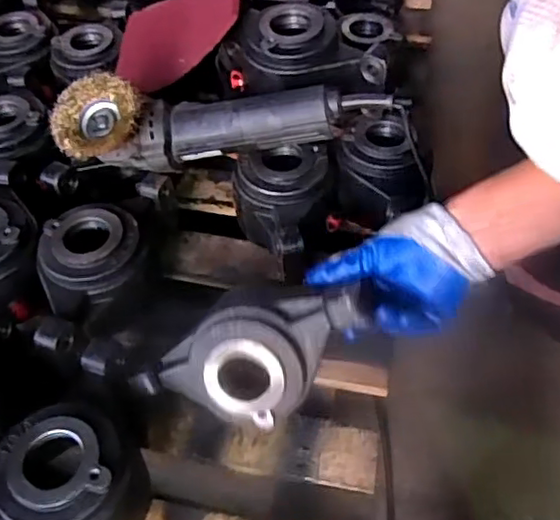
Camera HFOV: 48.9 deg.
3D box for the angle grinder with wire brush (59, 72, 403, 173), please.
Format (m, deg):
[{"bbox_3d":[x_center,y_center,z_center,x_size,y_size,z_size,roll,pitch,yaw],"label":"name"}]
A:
[{"bbox_3d":[-0.062,-0.148,0.651,0.341,0.086,0.077,-7,51,-4],"label":"angle grinder with wire brush"}]

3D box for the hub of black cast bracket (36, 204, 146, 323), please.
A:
[{"bbox_3d":[-0.186,0.002,0.615,0.116,0.044,0.116,2,62,-3],"label":"hub of black cast bracket"}]

